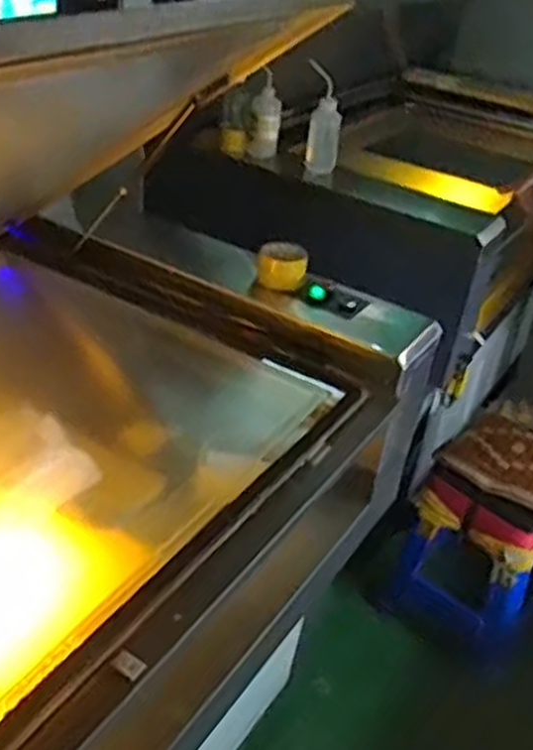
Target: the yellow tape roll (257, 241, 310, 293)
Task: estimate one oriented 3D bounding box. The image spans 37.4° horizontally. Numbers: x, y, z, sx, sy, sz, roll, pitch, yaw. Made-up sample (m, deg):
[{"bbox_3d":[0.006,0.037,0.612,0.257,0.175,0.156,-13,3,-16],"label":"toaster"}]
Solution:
[{"bbox_3d":[0.029,-0.195,1.422,0.092,0.056,0.083,9,33,2],"label":"yellow tape roll"}]

